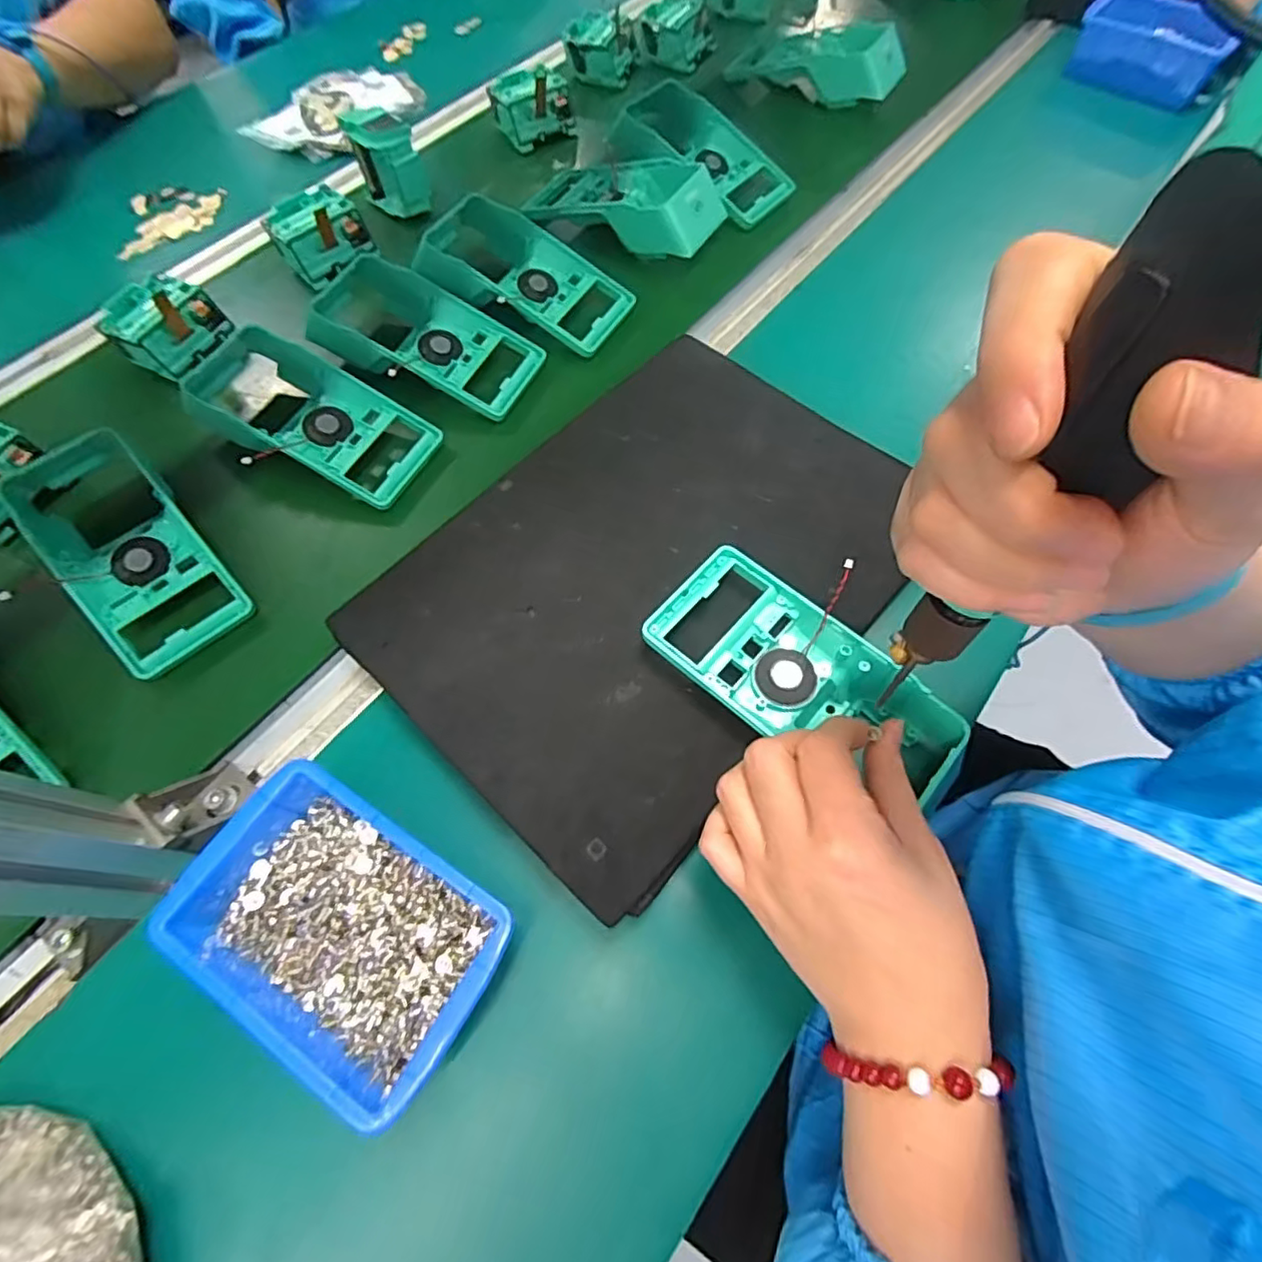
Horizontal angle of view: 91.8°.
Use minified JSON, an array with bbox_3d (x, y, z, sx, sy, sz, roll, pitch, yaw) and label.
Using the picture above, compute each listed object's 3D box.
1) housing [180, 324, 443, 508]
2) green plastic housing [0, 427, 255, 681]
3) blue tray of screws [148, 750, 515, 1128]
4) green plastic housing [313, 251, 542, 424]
[{"bbox_3d":[-0.249,-0.163,0.464,0.188,0.043,0.100,27,68,12],"label":"housing"},{"bbox_3d":[-0.346,-0.063,0.415,0.089,0.040,0.196,-39,71,-17],"label":"green plastic housing"},{"bbox_3d":[-0.140,0.146,0.307,0.153,0.059,0.101,30,68,13],"label":"blue tray of screws"},{"bbox_3d":[-0.165,-0.242,0.496,0.184,0.045,0.101,25,67,11],"label":"green plastic housing"}]

